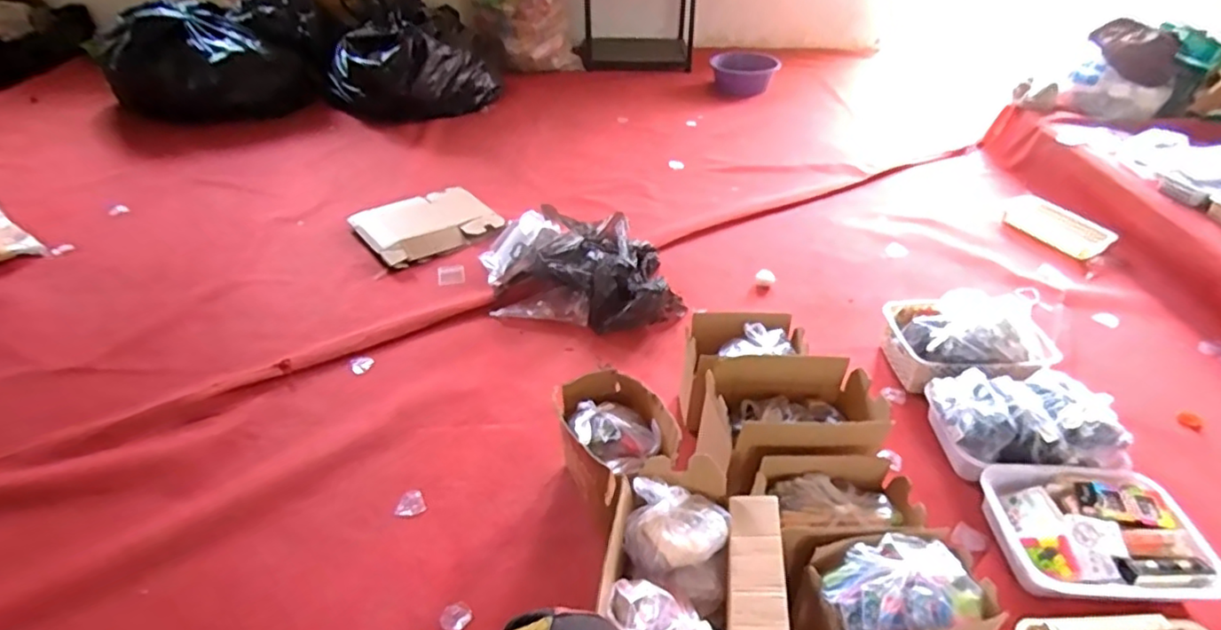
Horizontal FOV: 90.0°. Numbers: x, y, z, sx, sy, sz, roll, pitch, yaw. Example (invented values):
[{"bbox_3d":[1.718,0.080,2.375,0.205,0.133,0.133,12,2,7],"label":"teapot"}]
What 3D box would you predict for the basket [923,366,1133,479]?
[{"bbox_3d":[0.706,0.186,1.063,0.283,0.107,0.180,-1,38,-3],"label":"basket"}]

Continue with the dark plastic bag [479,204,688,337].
[{"bbox_3d":[-0.075,-0.129,1.426,0.432,0.100,0.418,-6,39,-9],"label":"dark plastic bag"}]

